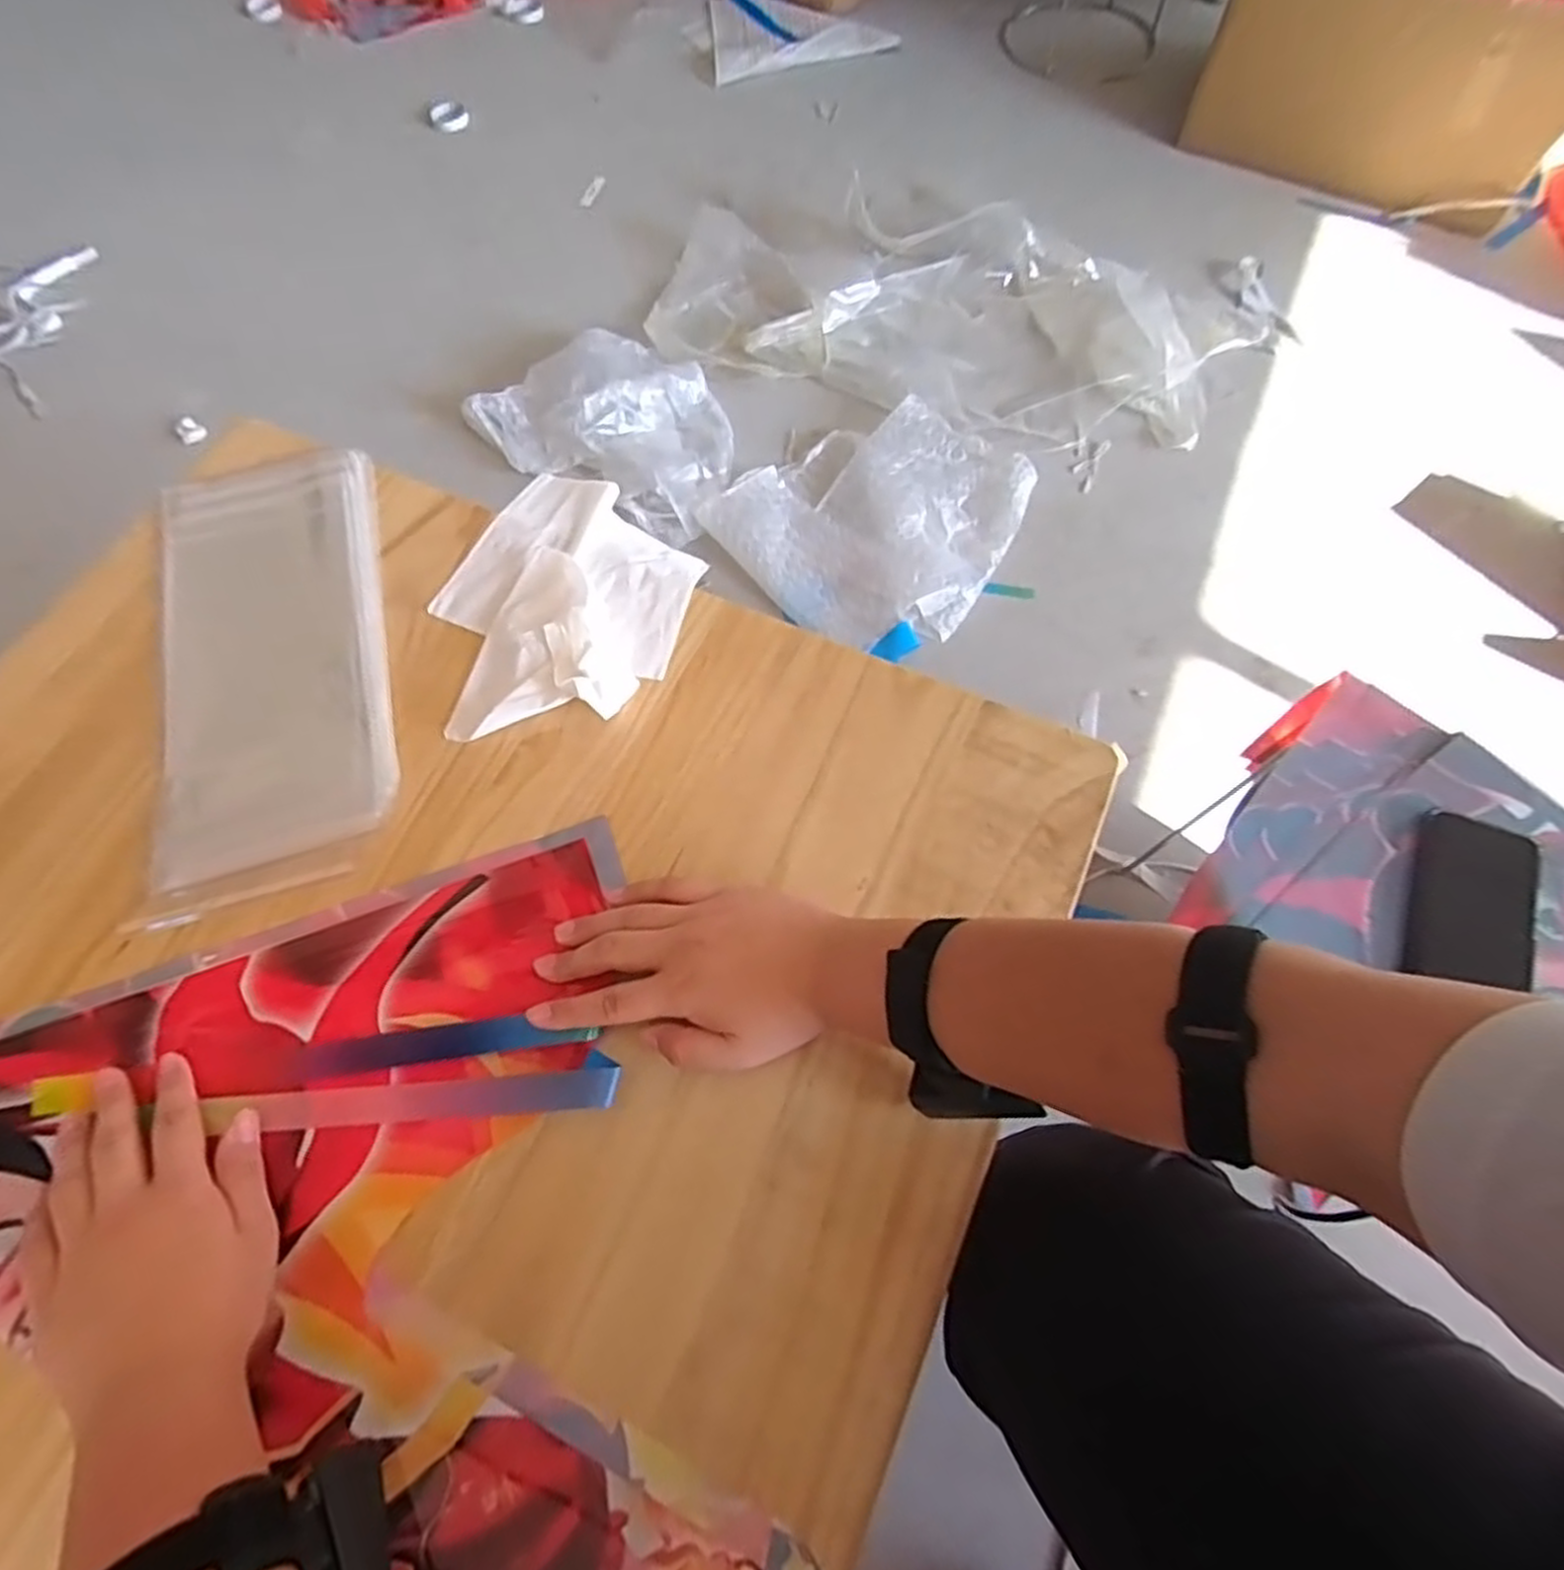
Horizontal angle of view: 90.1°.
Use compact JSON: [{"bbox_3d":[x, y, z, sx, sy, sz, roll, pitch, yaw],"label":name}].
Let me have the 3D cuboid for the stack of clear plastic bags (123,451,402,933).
[{"bbox_3d":[-0.369,-0.096,0.563,0.161,0.018,0.367,-13,67,-4],"label":"stack of clear plastic bags"}]

